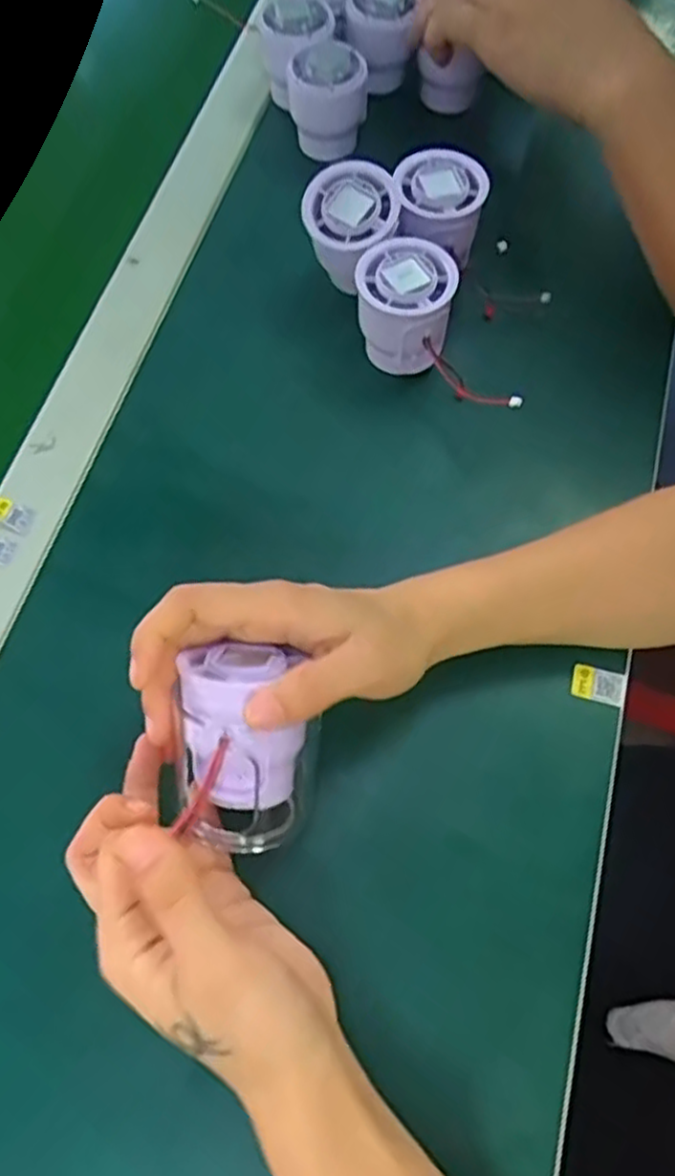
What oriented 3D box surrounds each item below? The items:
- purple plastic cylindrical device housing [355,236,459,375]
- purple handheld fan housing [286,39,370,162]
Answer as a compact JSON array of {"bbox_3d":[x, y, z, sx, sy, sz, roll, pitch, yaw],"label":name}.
[{"bbox_3d":[0.036,-0.149,0.410,0.050,0.061,0.045,5,66,3],"label":"purple plastic cylindrical device housing"},{"bbox_3d":[-0.006,-0.306,0.478,0.049,0.058,0.042,1,66,1],"label":"purple handheld fan housing"}]

